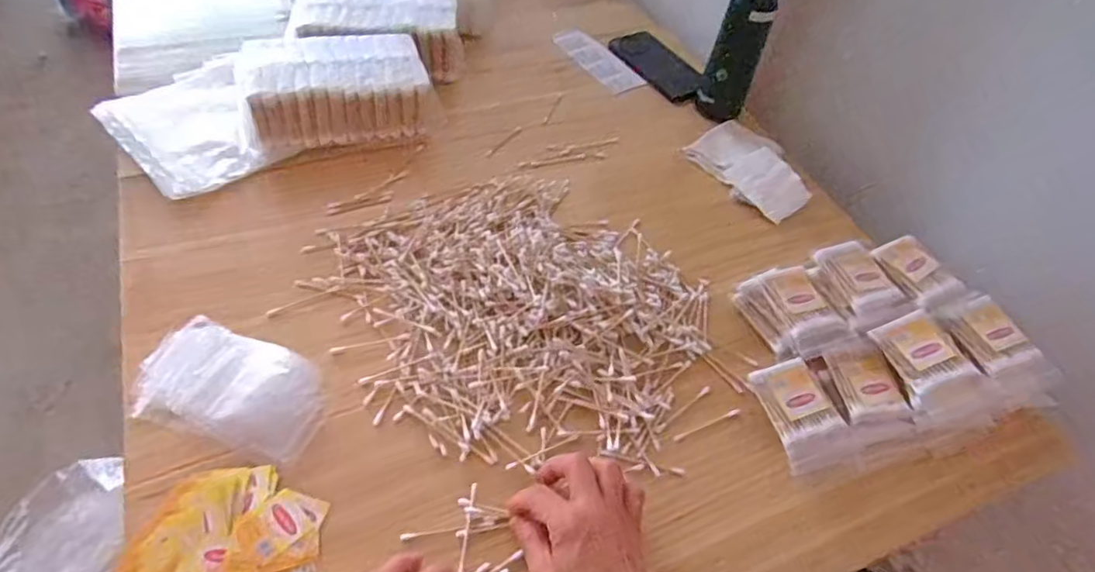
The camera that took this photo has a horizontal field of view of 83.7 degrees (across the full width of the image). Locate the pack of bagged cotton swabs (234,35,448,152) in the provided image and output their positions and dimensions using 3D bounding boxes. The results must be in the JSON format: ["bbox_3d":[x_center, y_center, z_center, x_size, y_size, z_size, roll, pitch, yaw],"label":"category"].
[{"bbox_3d":[-0.242,-0.220,0.697,0.211,0.078,0.133,-11,54,-14],"label":"pack of bagged cotton swabs"}]

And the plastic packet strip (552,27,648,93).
[{"bbox_3d":[0.072,-0.322,0.871,0.057,0.012,0.162,-28,59,-26],"label":"plastic packet strip"}]

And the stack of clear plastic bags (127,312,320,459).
[{"bbox_3d":[-0.255,0.079,0.494,0.146,0.020,0.088,17,51,7],"label":"stack of clear plastic bags"}]

